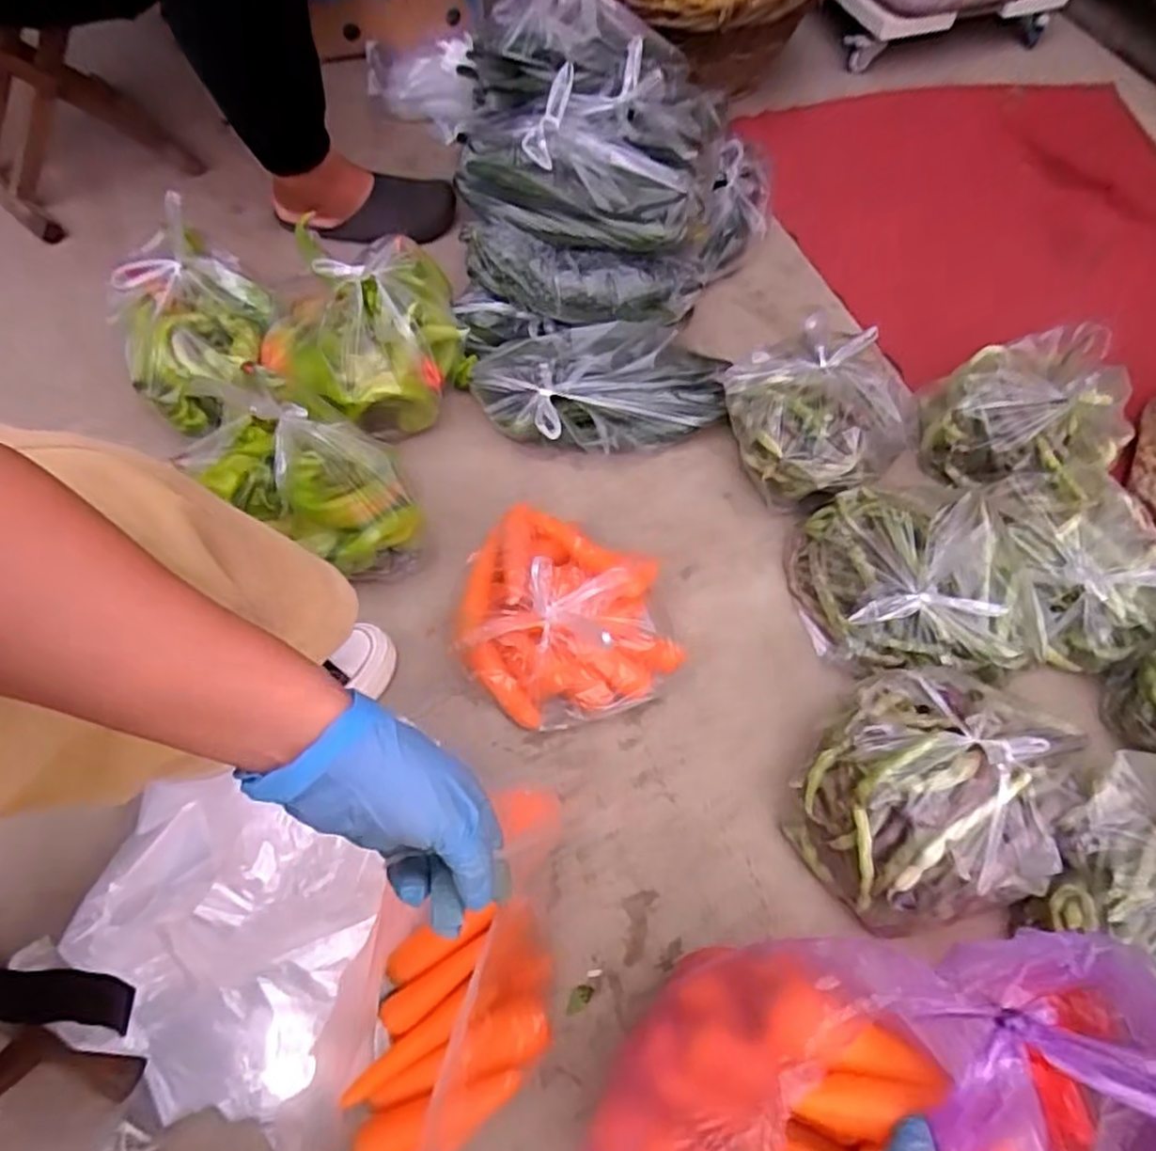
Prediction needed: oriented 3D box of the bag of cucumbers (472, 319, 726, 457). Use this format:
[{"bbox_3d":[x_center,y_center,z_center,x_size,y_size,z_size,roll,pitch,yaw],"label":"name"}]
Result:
[{"bbox_3d":[0.034,-0.256,1.026,0.354,0.093,0.188,-3,60,-6],"label":"bag of cucumbers"}]

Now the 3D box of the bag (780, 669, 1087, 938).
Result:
[{"bbox_3d":[0.371,0.226,0.753,0.285,0.160,0.225,-6,62,-7],"label":"bag"}]

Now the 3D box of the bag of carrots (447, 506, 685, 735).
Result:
[{"bbox_3d":[-0.025,0.034,0.847,0.230,0.120,0.259,-11,63,-10],"label":"bag of carrots"}]

